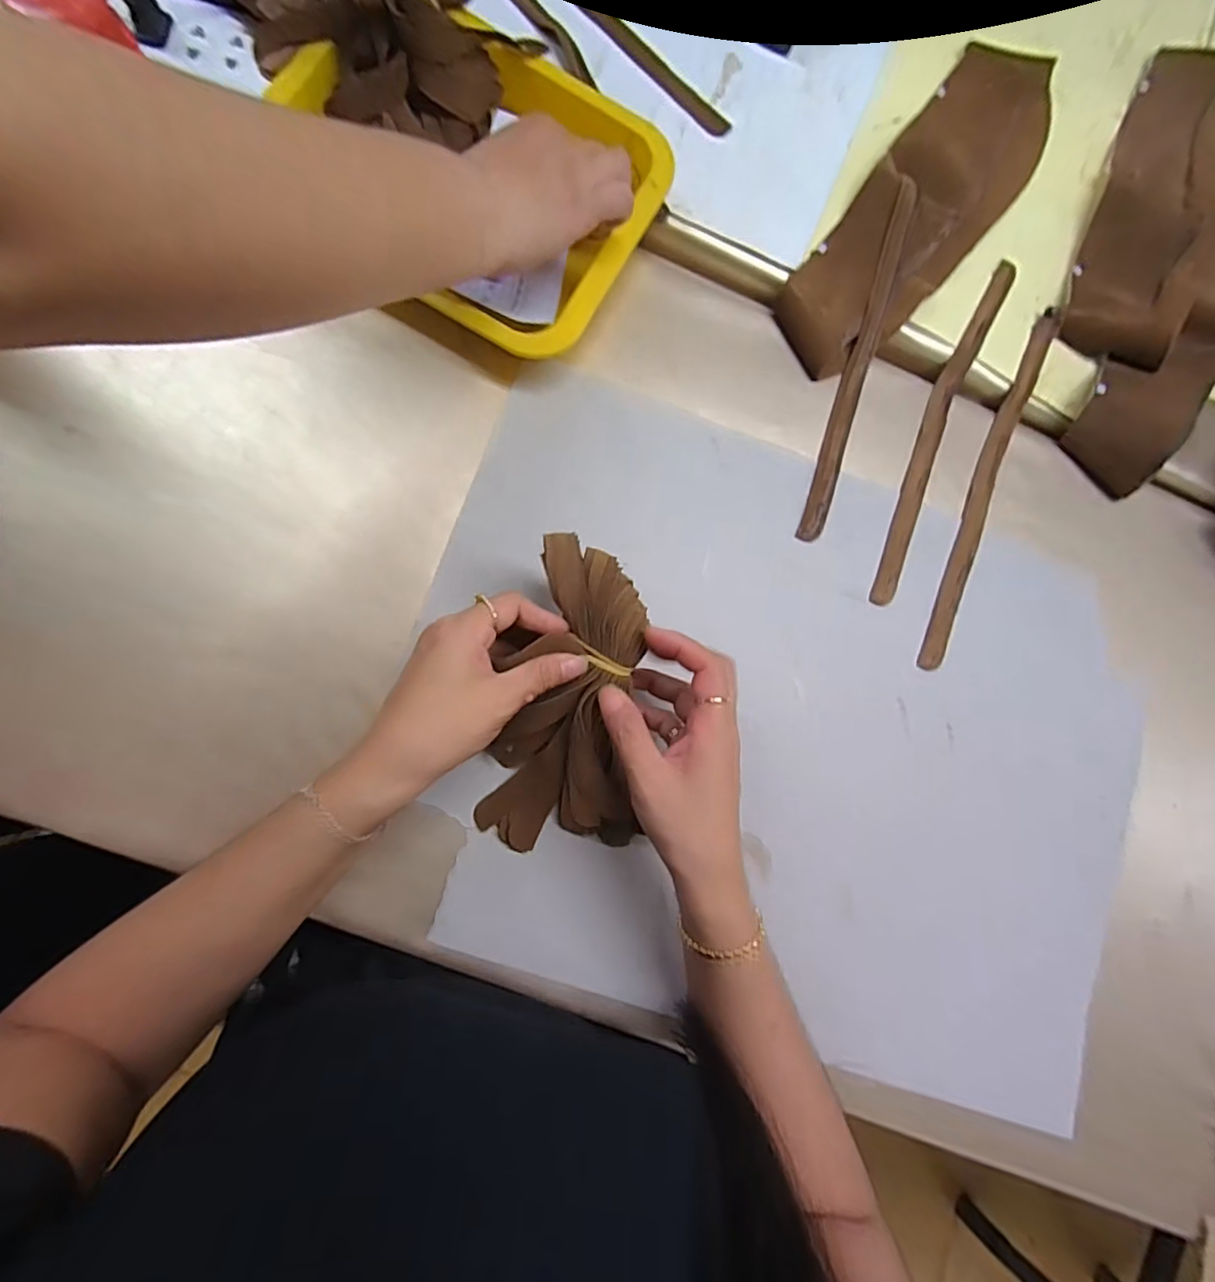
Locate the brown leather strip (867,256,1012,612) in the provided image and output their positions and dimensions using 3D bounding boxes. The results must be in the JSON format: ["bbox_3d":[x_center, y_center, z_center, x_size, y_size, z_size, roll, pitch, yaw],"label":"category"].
[{"bbox_3d":[0.263,-0.172,0.461,0.024,0.007,0.315,25,81,-3],"label":"brown leather strip"}]

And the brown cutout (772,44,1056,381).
[{"bbox_3d":[0.265,-0.360,0.476,0.103,0.021,0.362,38,81,-1],"label":"brown cutout"}]

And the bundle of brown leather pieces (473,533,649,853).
[{"bbox_3d":[-0.021,0.041,0.356,0.102,0.039,0.192,9,105,-6],"label":"bundle of brown leather pieces"}]

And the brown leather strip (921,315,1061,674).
[{"bbox_3d":[0.300,-0.125,0.464,0.021,0.010,0.316,24,81,-4],"label":"brown leather strip"}]

